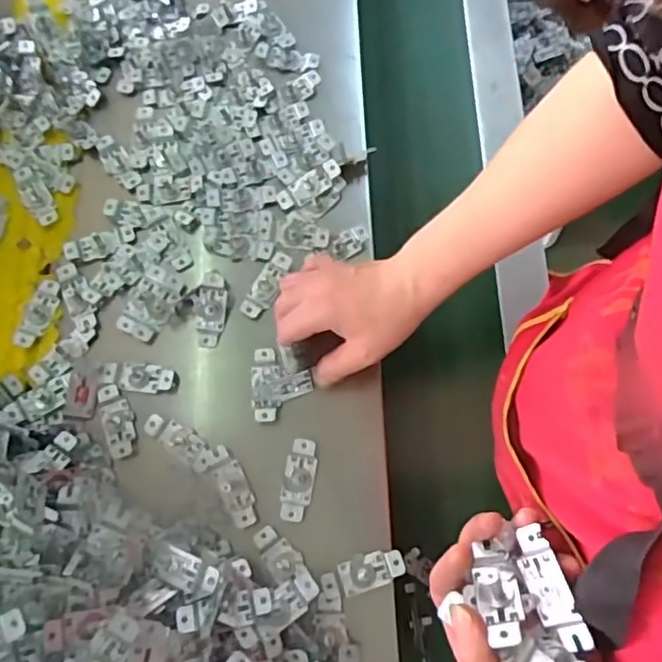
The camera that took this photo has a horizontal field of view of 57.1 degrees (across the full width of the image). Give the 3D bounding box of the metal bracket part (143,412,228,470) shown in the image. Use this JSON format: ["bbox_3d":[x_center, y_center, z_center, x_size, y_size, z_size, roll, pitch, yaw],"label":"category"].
[{"bbox_3d":[-0.121,0.092,0.499,0.075,0.010,0.025,26,74,10],"label":"metal bracket part"}]

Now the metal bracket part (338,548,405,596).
[{"bbox_3d":[0.031,0.183,0.466,0.049,0.011,0.026,-14,72,-3],"label":"metal bracket part"}]

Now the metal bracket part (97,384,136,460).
[{"bbox_3d":[-0.179,0.074,0.509,0.026,0.010,0.064,-22,72,-6],"label":"metal bracket part"}]

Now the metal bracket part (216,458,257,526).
[{"bbox_3d":[-0.075,0.131,0.488,0.023,0.010,0.050,-26,73,-7],"label":"metal bracket part"}]

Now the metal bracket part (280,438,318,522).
[{"bbox_3d":[-0.026,0.120,0.490,0.026,0.014,0.063,8,72,4],"label":"metal bracket part"}]

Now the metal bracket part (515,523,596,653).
[{"bbox_3d":[0.125,0.146,0.348,0.025,0.012,0.068,-36,59,36],"label":"metal bracket part"}]

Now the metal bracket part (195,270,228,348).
[{"bbox_3d":[-0.105,-0.019,0.531,0.026,0.008,0.065,8,96,4],"label":"metal bracket part"}]

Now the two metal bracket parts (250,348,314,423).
[{"bbox_3d":[-0.043,0.042,0.516,0.051,0.016,0.064,-7,71,-1],"label":"two metal bracket parts"}]

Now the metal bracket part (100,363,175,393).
[{"bbox_3d":[-0.167,0.040,0.523,0.065,0.004,0.023,5,72,3],"label":"metal bracket part"}]

